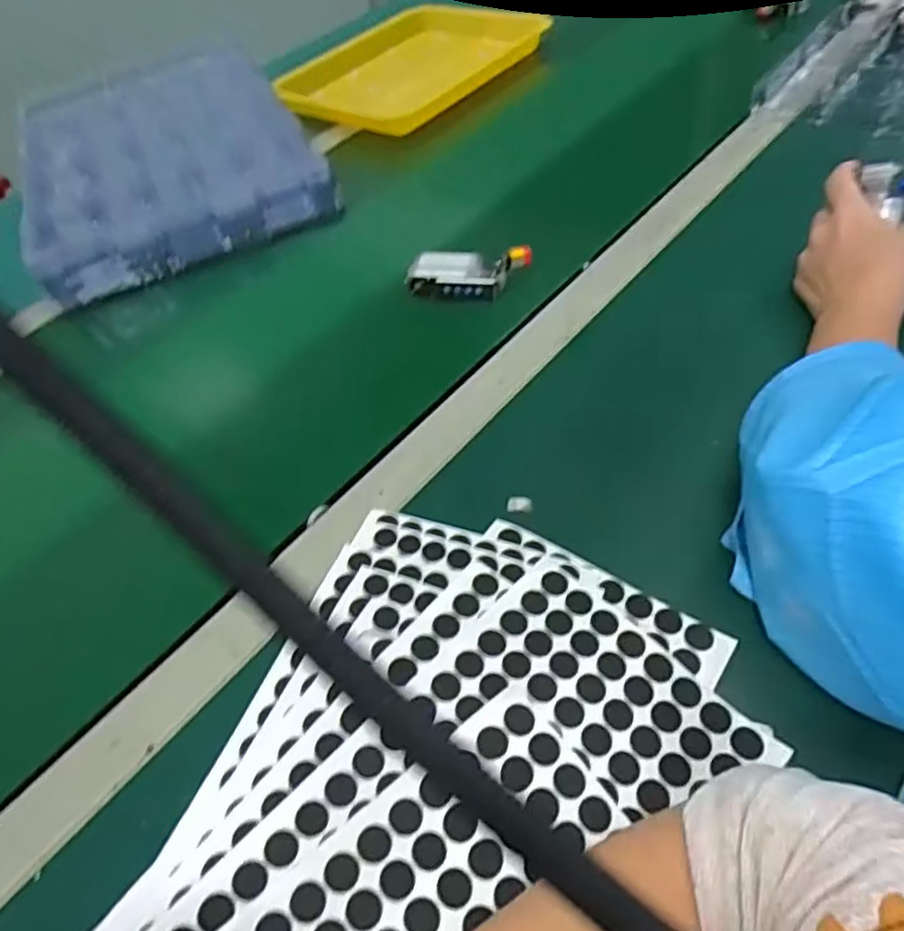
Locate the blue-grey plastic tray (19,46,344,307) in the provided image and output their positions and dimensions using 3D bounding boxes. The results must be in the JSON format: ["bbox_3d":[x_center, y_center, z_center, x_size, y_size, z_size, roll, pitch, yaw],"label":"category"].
[{"bbox_3d":[-0.348,-0.371,0.783,0.313,0.063,0.444,-26,50,-11],"label":"blue-grey plastic tray"}]

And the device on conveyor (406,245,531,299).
[{"bbox_3d":[0.014,-0.168,0.566,0.102,0.045,0.034,-1,50,10],"label":"device on conveyor"}]

